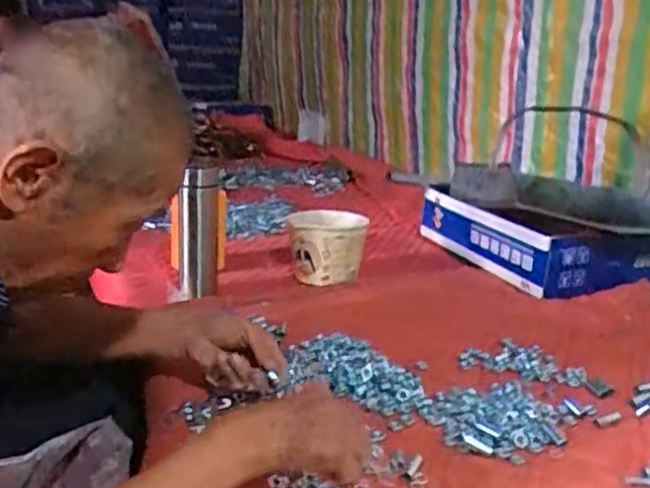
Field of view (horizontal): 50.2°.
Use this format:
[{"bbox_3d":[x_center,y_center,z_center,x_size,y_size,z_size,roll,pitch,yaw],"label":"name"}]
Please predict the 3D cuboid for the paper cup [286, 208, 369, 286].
[{"bbox_3d":[0.004,0.013,1.269,0.138,0.123,0.141,1,17,0],"label":"paper cup"}]

